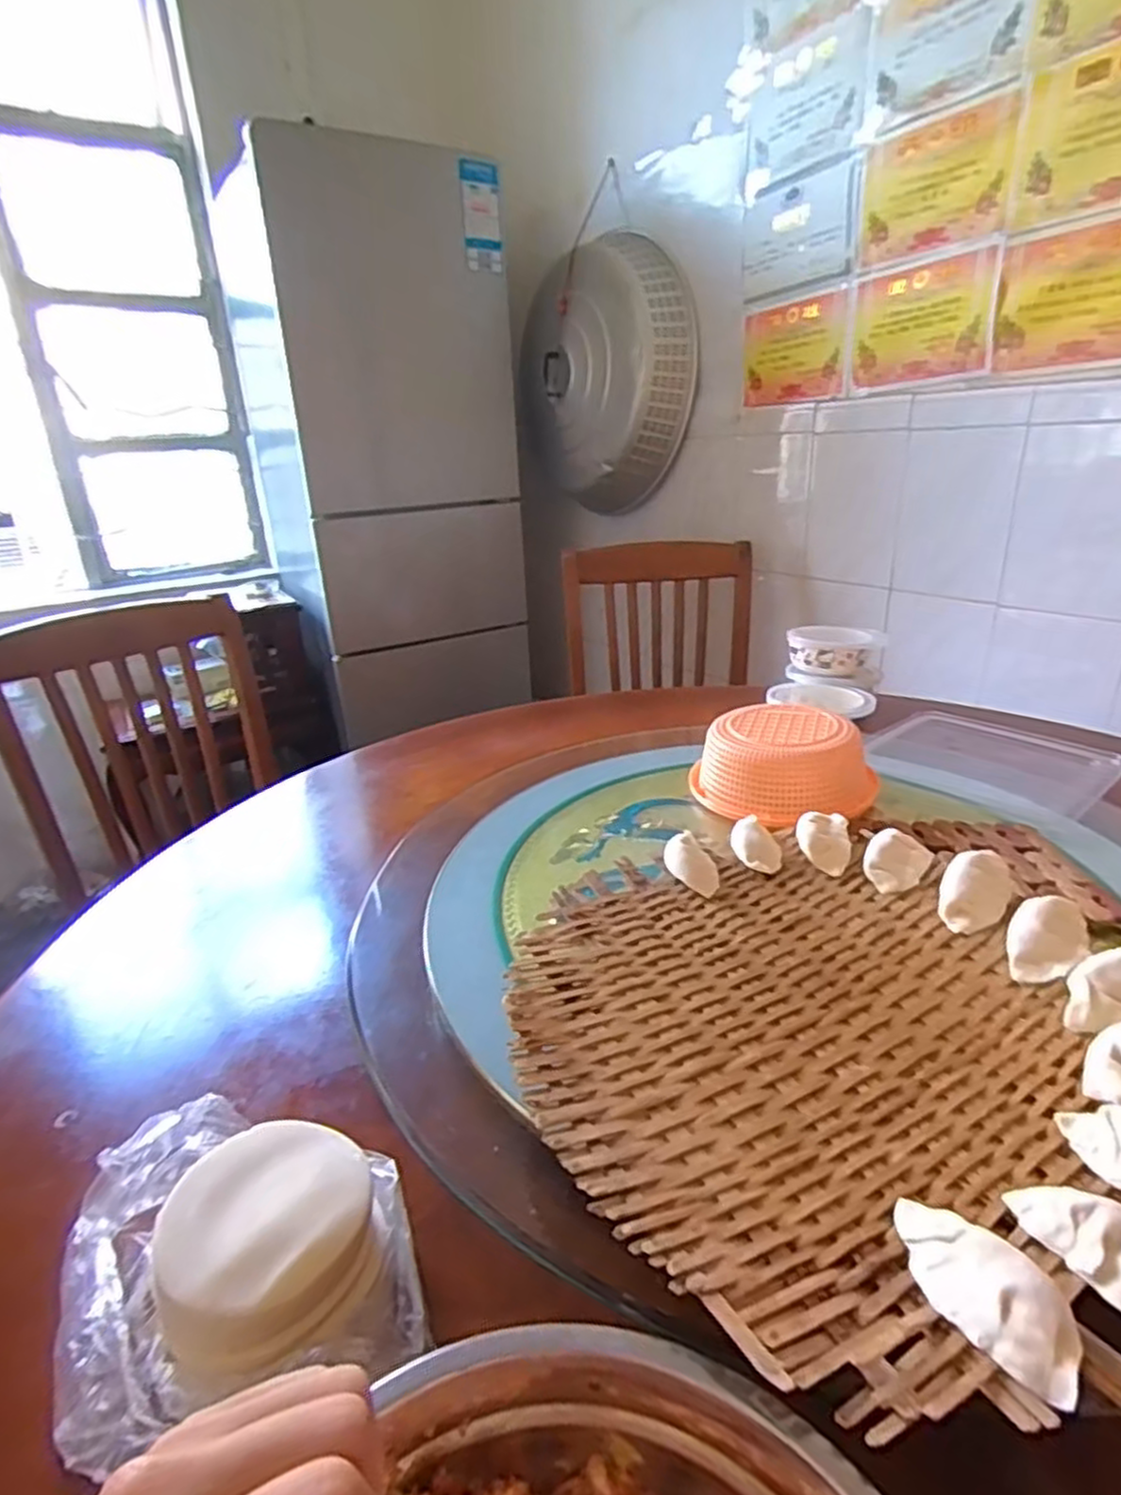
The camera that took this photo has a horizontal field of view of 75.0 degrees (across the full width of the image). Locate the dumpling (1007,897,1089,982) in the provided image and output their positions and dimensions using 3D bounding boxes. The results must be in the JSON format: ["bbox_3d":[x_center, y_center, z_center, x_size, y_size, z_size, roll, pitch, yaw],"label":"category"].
[{"bbox_3d":[0.302,0.117,0.452,0.041,0.022,0.060,12,27,30],"label":"dumpling"}]

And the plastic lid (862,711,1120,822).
[{"bbox_3d":[0.449,0.007,0.761,0.181,0.011,0.209,-21,29,-37],"label":"plastic lid"}]

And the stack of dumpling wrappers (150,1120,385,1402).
[{"bbox_3d":[-0.126,0.220,0.320,0.090,0.054,0.092,-17,27,-31],"label":"stack of dumpling wrappers"}]

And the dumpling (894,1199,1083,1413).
[{"bbox_3d":[0.156,0.200,0.274,0.035,0.019,0.074,-14,26,-26],"label":"dumpling"}]

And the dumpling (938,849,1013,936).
[{"bbox_3d":[0.284,0.097,0.500,0.040,0.030,0.065,14,28,33],"label":"dumpling"}]

